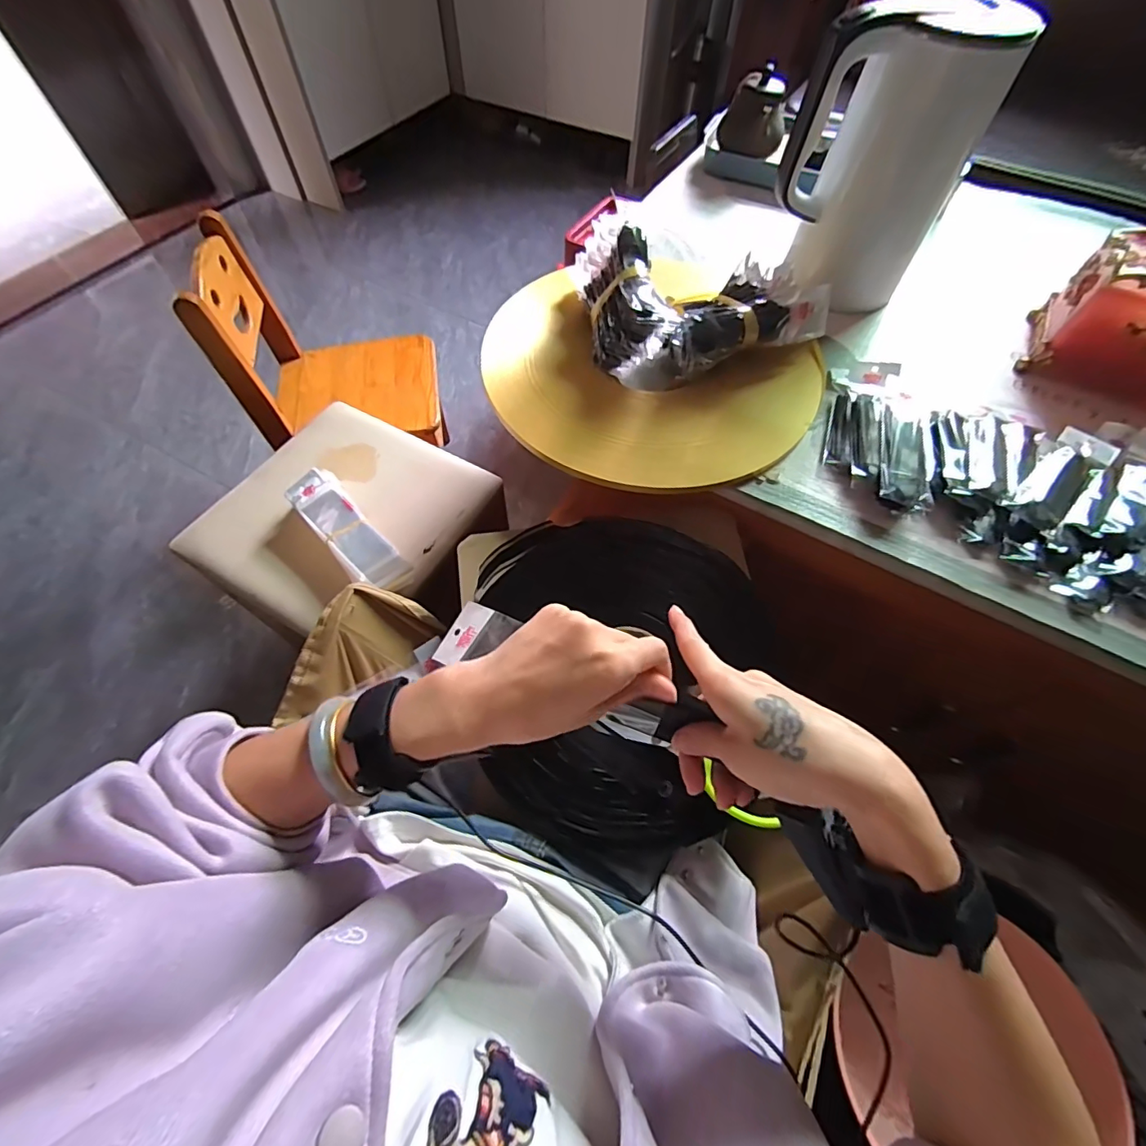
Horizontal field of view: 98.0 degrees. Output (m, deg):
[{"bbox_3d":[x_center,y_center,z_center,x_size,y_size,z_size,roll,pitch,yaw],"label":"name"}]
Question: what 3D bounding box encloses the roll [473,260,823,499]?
[{"bbox_3d":[0.085,-0.238,0.576,0.358,0.028,0.359,0,61,-1],"label":"roll"}]

